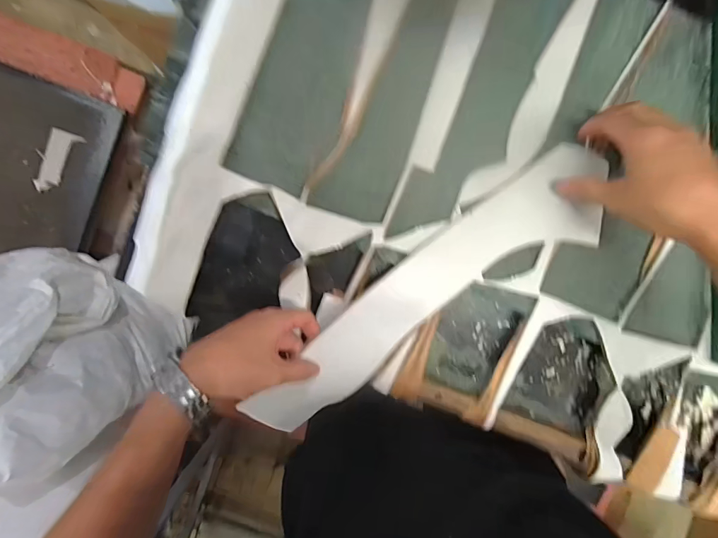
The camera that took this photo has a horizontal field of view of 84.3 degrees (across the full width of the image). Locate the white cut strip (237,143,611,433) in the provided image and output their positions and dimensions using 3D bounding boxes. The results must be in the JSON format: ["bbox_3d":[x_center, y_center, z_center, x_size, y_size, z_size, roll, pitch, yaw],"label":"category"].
[{"bbox_3d":[0.080,0.030,0.430,0.443,0.033,0.097,-38,95,2],"label":"white cut strip"}]

